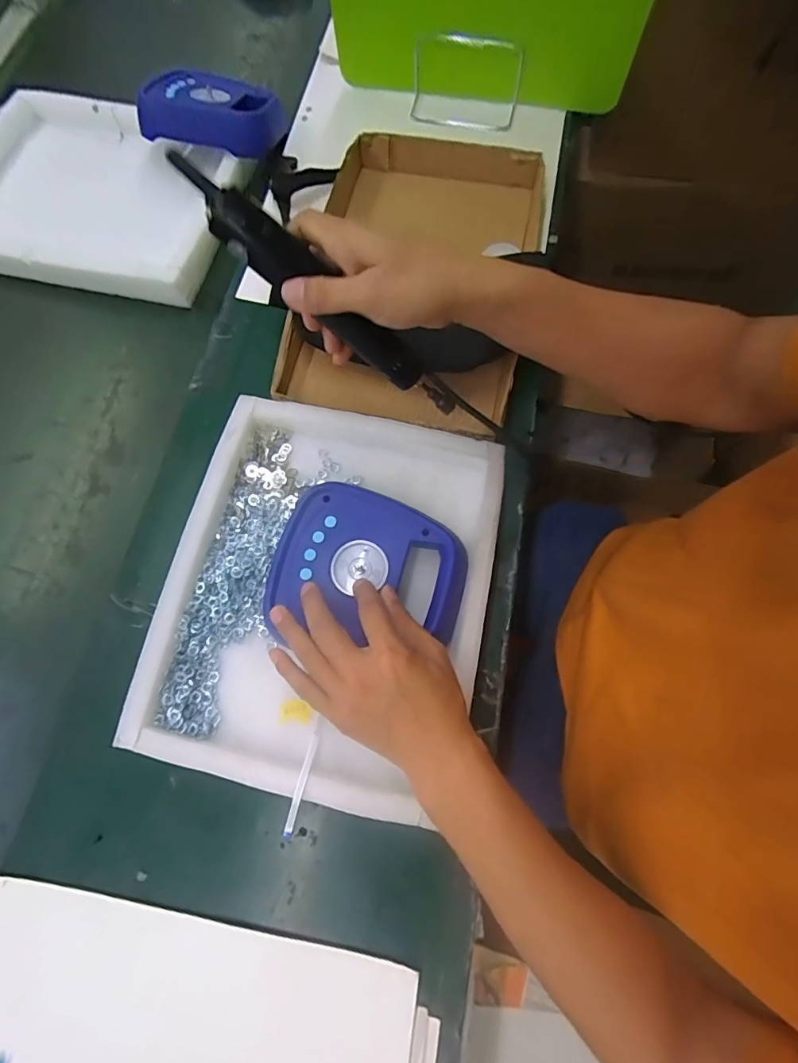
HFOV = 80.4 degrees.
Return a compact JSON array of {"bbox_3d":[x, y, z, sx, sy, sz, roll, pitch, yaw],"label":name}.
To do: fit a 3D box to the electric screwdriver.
[{"bbox_3d":[-0.067,-0.195,0.380,0.234,0.028,0.036,32,70,-35],"label":"electric screwdriver"}]

